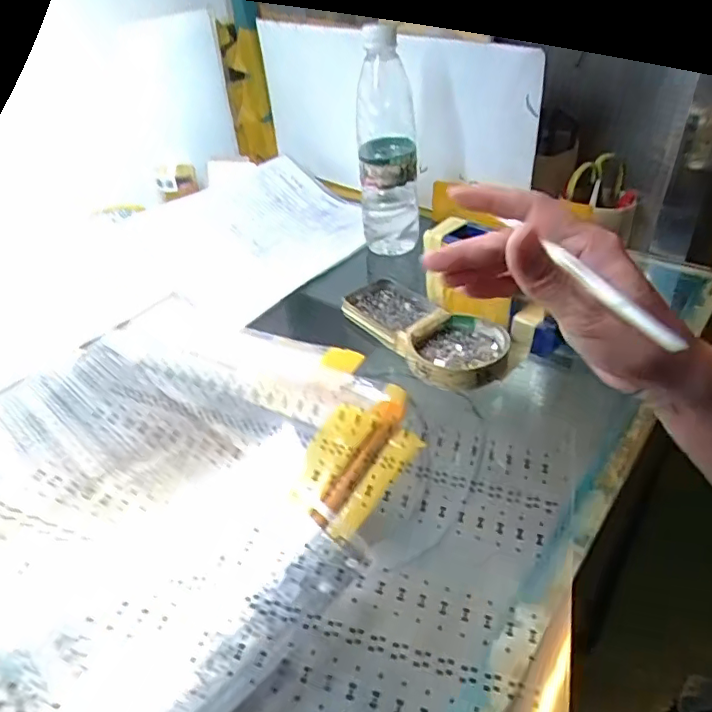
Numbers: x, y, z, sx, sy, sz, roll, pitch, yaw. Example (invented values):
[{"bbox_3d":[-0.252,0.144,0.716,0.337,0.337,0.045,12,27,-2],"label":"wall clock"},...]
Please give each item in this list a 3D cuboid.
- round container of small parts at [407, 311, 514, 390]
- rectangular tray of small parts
[{"bbox_3d":[0.088,-0.005,0.489,0.085,0.025,0.083,-4,38,3],"label":"round container of small parts"},{"bbox_3d":[0.031,-0.047,0.554,0.071,0.023,0.099,-29,43,-26],"label":"rectangular tray of small parts"}]

